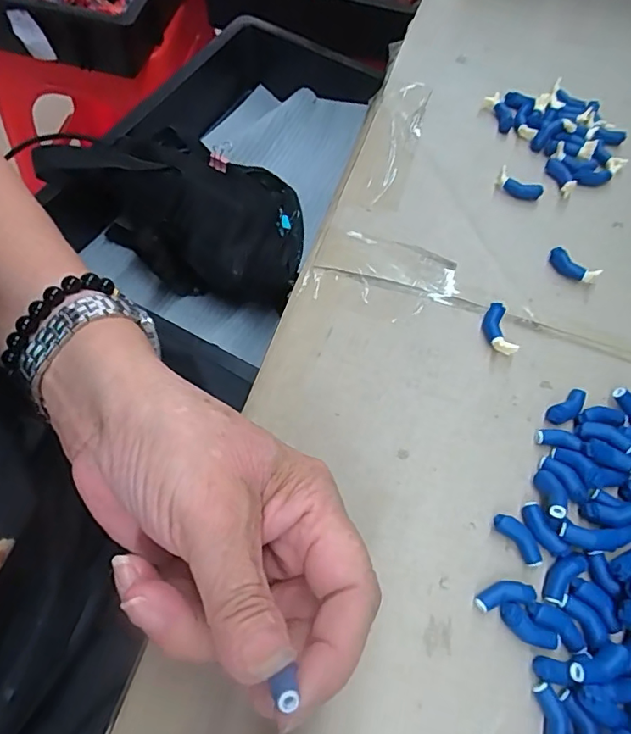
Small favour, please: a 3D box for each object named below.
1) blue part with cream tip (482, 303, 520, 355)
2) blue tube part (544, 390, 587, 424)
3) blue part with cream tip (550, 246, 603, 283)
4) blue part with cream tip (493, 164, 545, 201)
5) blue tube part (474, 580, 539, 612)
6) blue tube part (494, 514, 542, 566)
[{"bbox_3d":[0.094,-0.019,0.274,0.013,0.010,0.027,-5,62,-5],"label":"blue part with cream tip"},{"bbox_3d":[0.122,0.020,0.256,0.023,0.008,0.010,-33,68,-18],"label":"blue tube part"},{"bbox_3d":[0.145,-0.057,0.299,0.028,0.008,0.008,38,66,17],"label":"blue part with cream tip"},{"bbox_3d":[0.126,-0.112,0.328,0.028,0.010,0.008,29,64,13],"label":"blue part with cream tip"},{"bbox_3d":[0.078,0.093,0.216,0.024,0.006,0.009,-9,62,-7],"label":"blue tube part"},{"bbox_3d":[0.086,0.073,0.225,0.008,0.007,0.024,-36,69,-19],"label":"blue tube part"}]

